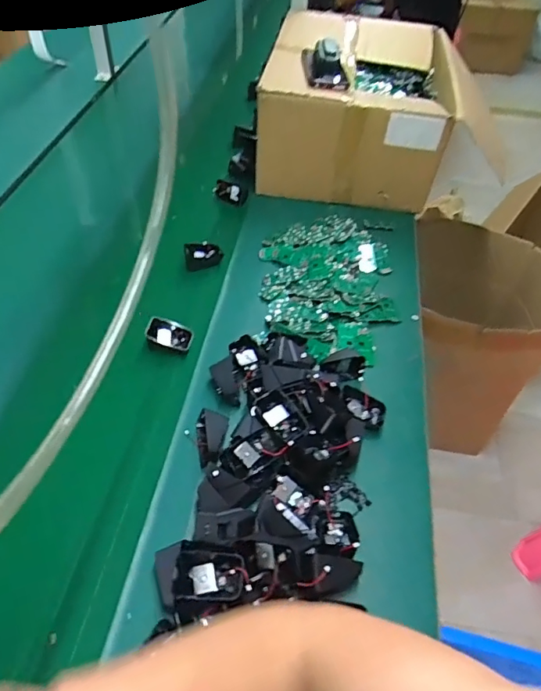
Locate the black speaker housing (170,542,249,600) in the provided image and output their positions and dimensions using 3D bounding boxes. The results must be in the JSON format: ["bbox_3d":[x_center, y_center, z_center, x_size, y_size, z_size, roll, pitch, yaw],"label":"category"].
[{"bbox_3d":[-0.060,0.227,0.508,0.071,0.019,0.053,5,49,0],"label":"black speaker housing"}]

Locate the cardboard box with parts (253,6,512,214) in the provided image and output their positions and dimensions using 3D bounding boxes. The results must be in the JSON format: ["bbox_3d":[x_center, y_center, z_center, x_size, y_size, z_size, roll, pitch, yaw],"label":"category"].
[{"bbox_3d":[0.196,-0.559,1.157,0.379,0.213,0.529,9,50,4],"label":"cardboard box with parts"}]

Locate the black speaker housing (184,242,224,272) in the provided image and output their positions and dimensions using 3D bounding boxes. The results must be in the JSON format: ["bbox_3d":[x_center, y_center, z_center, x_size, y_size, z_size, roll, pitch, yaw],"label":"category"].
[{"bbox_3d":[-0.122,-0.166,0.927,0.068,0.041,0.035,-7,51,-10],"label":"black speaker housing"}]

